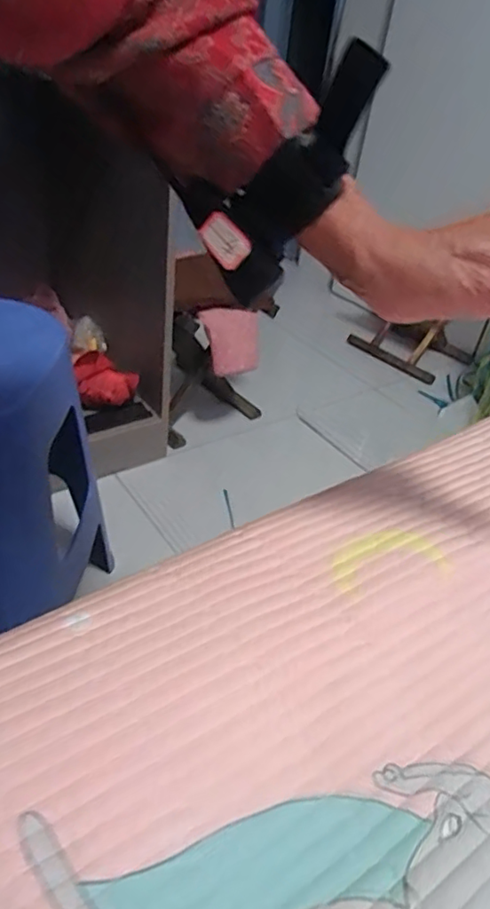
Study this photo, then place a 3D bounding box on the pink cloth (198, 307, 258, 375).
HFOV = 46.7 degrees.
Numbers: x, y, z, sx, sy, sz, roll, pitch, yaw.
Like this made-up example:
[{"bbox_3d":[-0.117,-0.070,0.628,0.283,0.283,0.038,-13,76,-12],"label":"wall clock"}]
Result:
[{"bbox_3d":[-0.023,-0.240,1.189,0.122,0.136,0.031,-15,7,-19],"label":"pink cloth"}]

